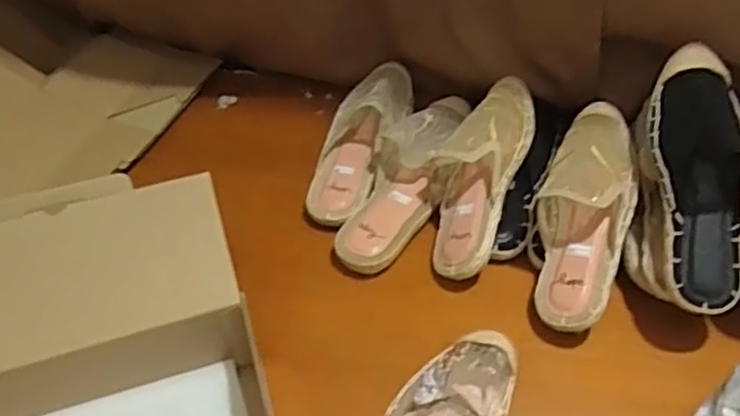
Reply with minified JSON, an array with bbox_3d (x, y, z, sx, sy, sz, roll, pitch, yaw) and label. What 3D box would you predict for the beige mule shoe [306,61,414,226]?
[{"bbox_3d":[-0.014,-0.096,0.778,0.089,0.055,0.261,14,49,14],"label":"beige mule shoe"}]

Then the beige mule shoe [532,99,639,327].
[{"bbox_3d":[0.210,-0.002,0.640,0.089,0.066,0.246,11,69,11],"label":"beige mule shoe"}]

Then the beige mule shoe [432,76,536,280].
[{"bbox_3d":[0.116,-0.043,0.691,0.083,0.058,0.243,15,72,15],"label":"beige mule shoe"}]

